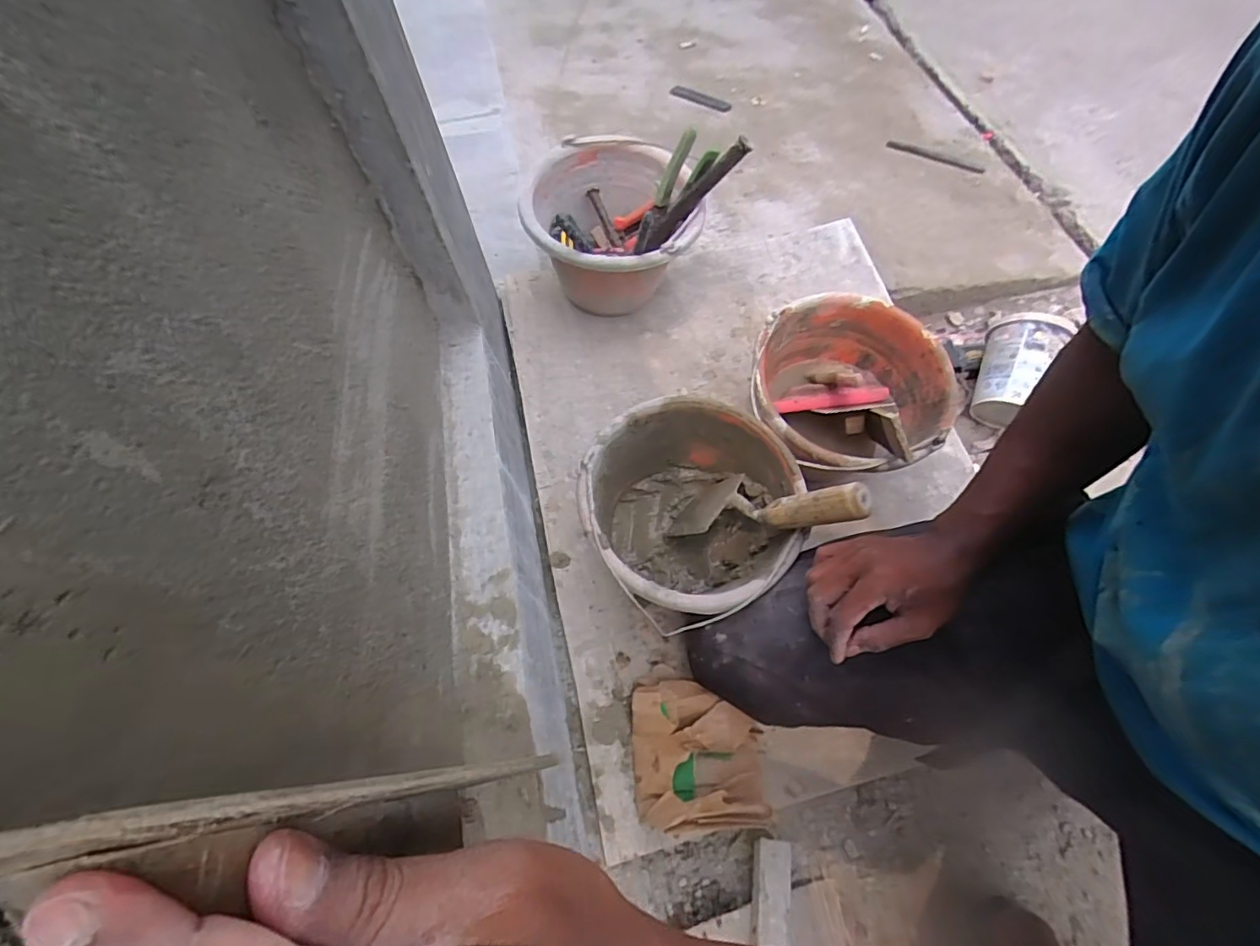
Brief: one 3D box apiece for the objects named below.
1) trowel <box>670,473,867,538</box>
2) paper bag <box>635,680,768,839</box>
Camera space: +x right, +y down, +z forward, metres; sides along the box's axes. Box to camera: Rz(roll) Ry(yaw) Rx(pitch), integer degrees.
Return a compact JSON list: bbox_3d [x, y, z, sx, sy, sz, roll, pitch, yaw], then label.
[{"bbox_3d":[0.136,0.037,0.606,0.034,0.267,0.084,43,64,-24],"label":"trowel"},{"bbox_3d":[0.072,0.293,0.580,0.138,0.052,0.143,-5,61,1],"label":"paper bag"}]

